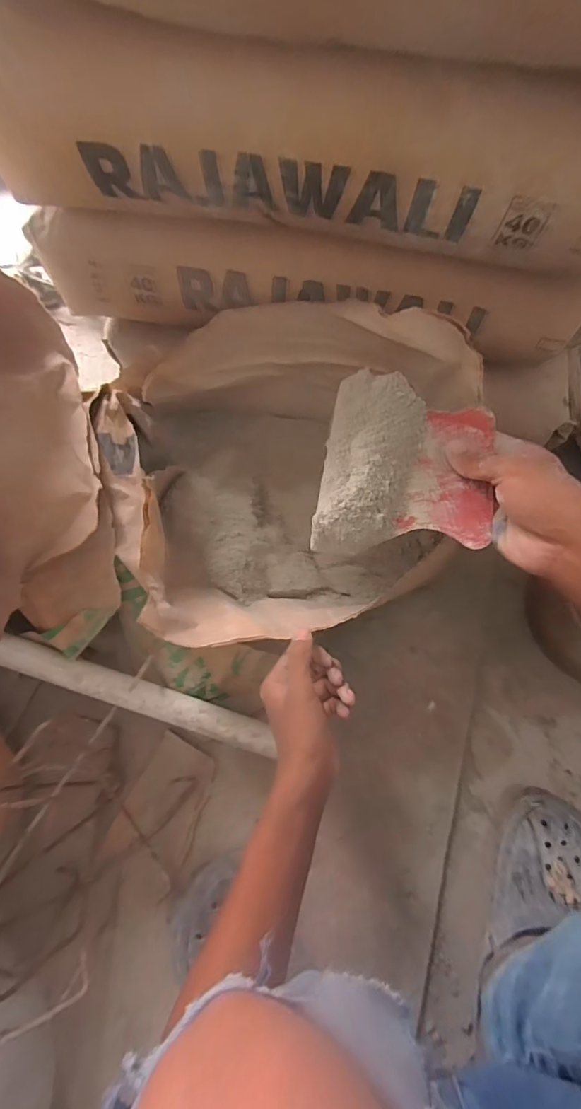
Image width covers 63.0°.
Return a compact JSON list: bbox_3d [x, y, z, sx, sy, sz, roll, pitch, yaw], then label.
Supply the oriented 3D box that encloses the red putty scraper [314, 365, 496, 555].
[{"bbox_3d":[0.091,-0.073,0.376,0.134,0.049,0.166,11,74,1],"label":"red putty scraper"}]

